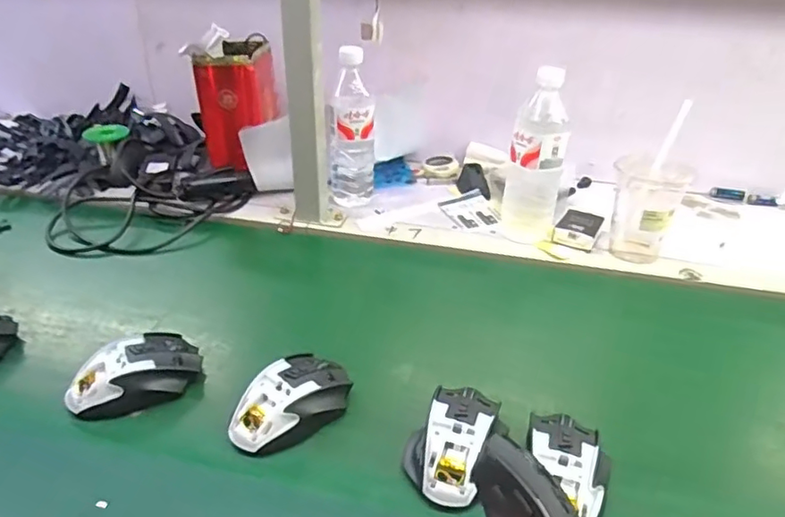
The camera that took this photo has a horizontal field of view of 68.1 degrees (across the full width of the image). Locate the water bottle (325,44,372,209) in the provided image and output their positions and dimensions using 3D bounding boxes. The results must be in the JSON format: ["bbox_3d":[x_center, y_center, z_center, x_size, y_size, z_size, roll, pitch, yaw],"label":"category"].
[{"bbox_3d":[-0.060,-0.182,0.830,0.062,0.221,0.057,-1,32,-7],"label":"water bottle"}]

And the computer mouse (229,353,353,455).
[{"bbox_3d":[-0.090,0.125,0.518,0.070,0.036,0.115,23,38,31],"label":"computer mouse"}]

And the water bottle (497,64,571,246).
[{"bbox_3d":[0.186,-0.127,0.753,0.070,0.220,0.057,12,33,15],"label":"water bottle"}]

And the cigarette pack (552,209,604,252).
[{"bbox_3d":[0.255,-0.038,0.796,0.053,0.026,0.074,20,35,25],"label":"cigarette pack"}]

